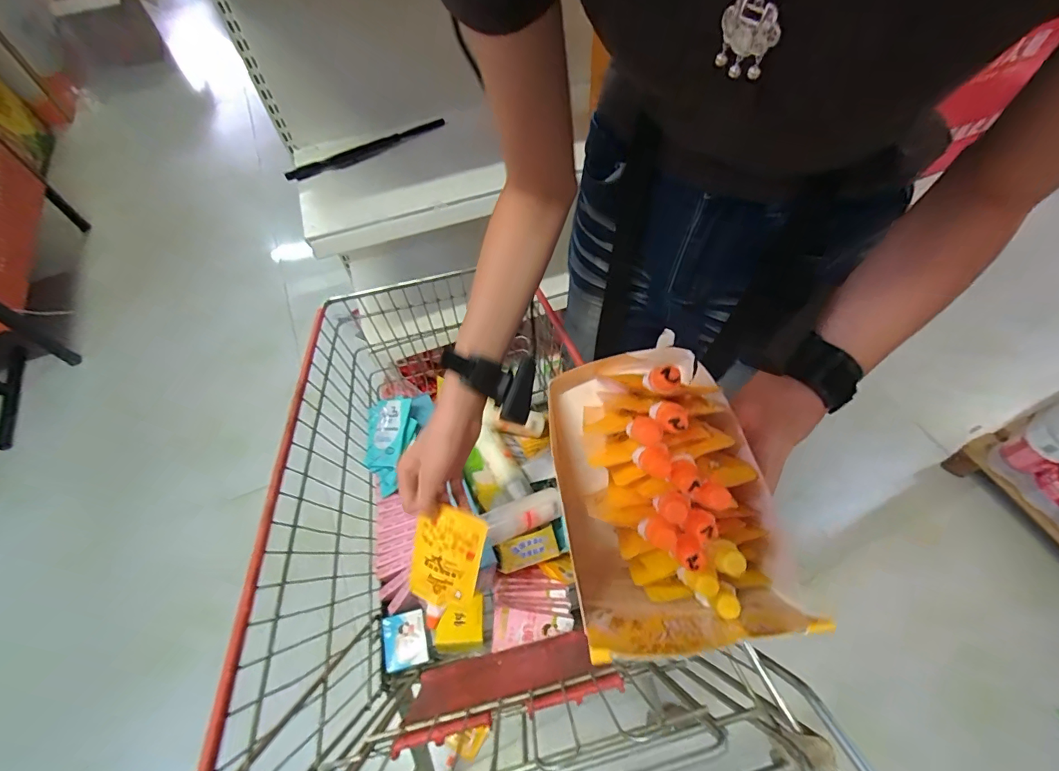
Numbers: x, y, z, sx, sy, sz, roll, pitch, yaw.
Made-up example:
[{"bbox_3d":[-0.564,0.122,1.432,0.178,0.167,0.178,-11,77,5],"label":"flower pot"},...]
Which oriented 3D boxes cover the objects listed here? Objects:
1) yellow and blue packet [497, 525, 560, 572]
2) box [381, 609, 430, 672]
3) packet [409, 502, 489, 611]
[{"bbox_3d":[-0.002,0.234,0.651,0.094,0.048,0.014,-4,10,-29],"label":"yellow and blue packet"},{"bbox_3d":[-0.179,0.362,0.649,0.060,0.023,0.069,-15,58,-7],"label":"box"},{"bbox_3d":[-0.086,0.174,0.461,0.072,0.006,0.107,16,101,14],"label":"packet"}]

